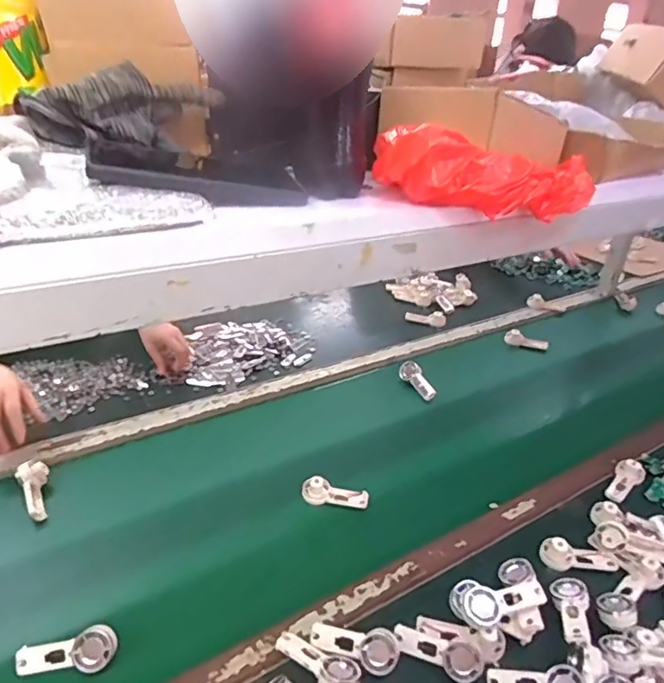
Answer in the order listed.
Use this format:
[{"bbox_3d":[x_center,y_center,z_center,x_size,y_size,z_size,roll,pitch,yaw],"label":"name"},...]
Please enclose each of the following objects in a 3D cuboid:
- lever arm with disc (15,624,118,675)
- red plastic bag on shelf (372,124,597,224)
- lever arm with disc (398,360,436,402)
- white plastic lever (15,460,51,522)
[{"bbox_3d":[-0.268,0.319,0.554,0.095,0.012,0.041,-12,74,-9],"label":"lever arm with disc"},{"bbox_3d":[0.150,-0.155,0.497,0.233,0.071,0.082,-4,30,-15],"label":"red plastic bag on shelf"},{"bbox_3d":[0.165,0.075,1.049,0.040,0.015,0.087,-40,72,2],"label":"lever arm with disc"},{"bbox_3d":[-0.406,0.206,0.746,0.038,0.026,0.085,-11,58,-25],"label":"white plastic lever"}]

